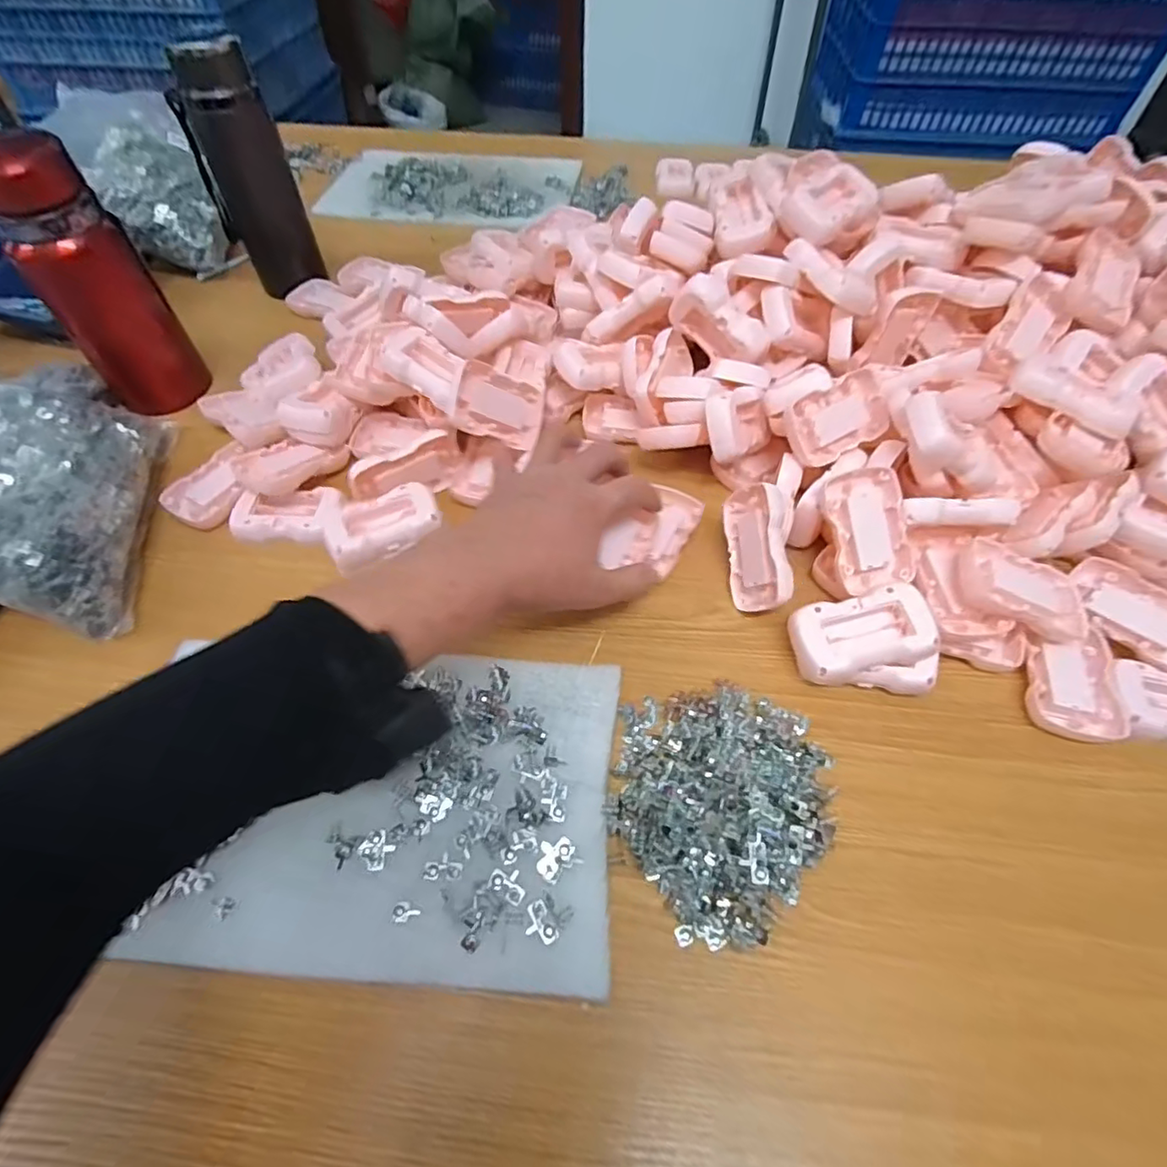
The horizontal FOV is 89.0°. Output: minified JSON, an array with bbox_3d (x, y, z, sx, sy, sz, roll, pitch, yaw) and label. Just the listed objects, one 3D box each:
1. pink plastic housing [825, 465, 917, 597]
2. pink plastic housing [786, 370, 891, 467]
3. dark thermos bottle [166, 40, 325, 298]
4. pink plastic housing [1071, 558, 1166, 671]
[{"bbox_3d":[0.206,-0.039,0.432,0.053,0.012,0.087,-14,93,1],"label":"pink plastic housing"},{"bbox_3d":[0.196,-0.128,0.465,0.086,0.019,0.053,-27,99,-16],"label":"pink plastic housing"},{"bbox_3d":[-0.344,-0.415,0.615,0.080,0.215,0.058,-26,59,-17],"label":"dark thermos bottle"},{"bbox_3d":[0.398,0.018,0.424,0.062,0.026,0.089,-36,62,-22],"label":"pink plastic housing"}]

